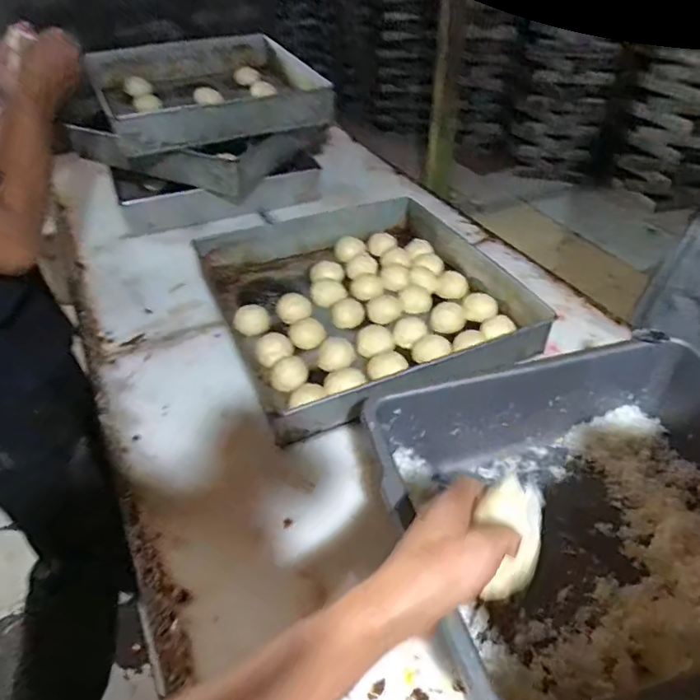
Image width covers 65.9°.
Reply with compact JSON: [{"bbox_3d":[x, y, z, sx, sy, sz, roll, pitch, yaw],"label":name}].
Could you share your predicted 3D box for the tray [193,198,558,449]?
[{"bbox_3d":[0.013,-0.093,0.840,0.404,0.062,0.467,-18,44,-17],"label":"tray"}]

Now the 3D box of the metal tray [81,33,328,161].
[{"bbox_3d":[-0.303,-0.589,1.178,0.449,0.101,0.564,-16,43,-16],"label":"metal tray"}]

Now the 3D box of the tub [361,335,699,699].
[{"bbox_3d":[0.233,0.143,0.527,0.366,0.126,0.274,-15,43,-14],"label":"tub"}]

